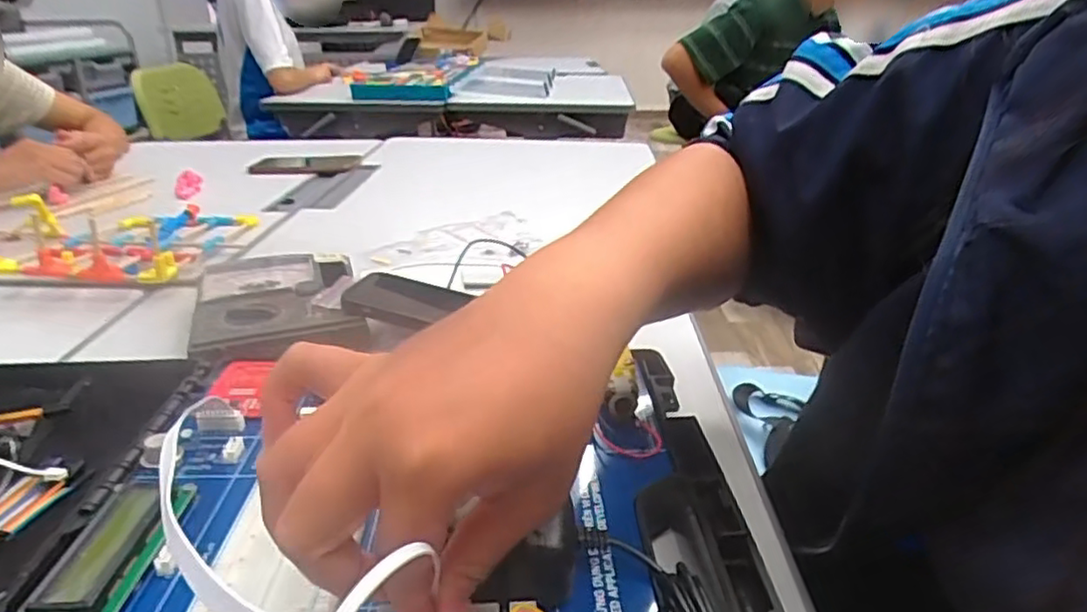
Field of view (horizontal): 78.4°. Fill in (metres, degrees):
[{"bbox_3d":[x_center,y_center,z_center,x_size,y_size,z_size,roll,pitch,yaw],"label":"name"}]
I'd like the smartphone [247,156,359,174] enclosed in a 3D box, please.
[{"bbox_3d":[-0.373,-0.225,1.053,0.156,0.014,0.089,-2,24,-4],"label":"smartphone"}]

